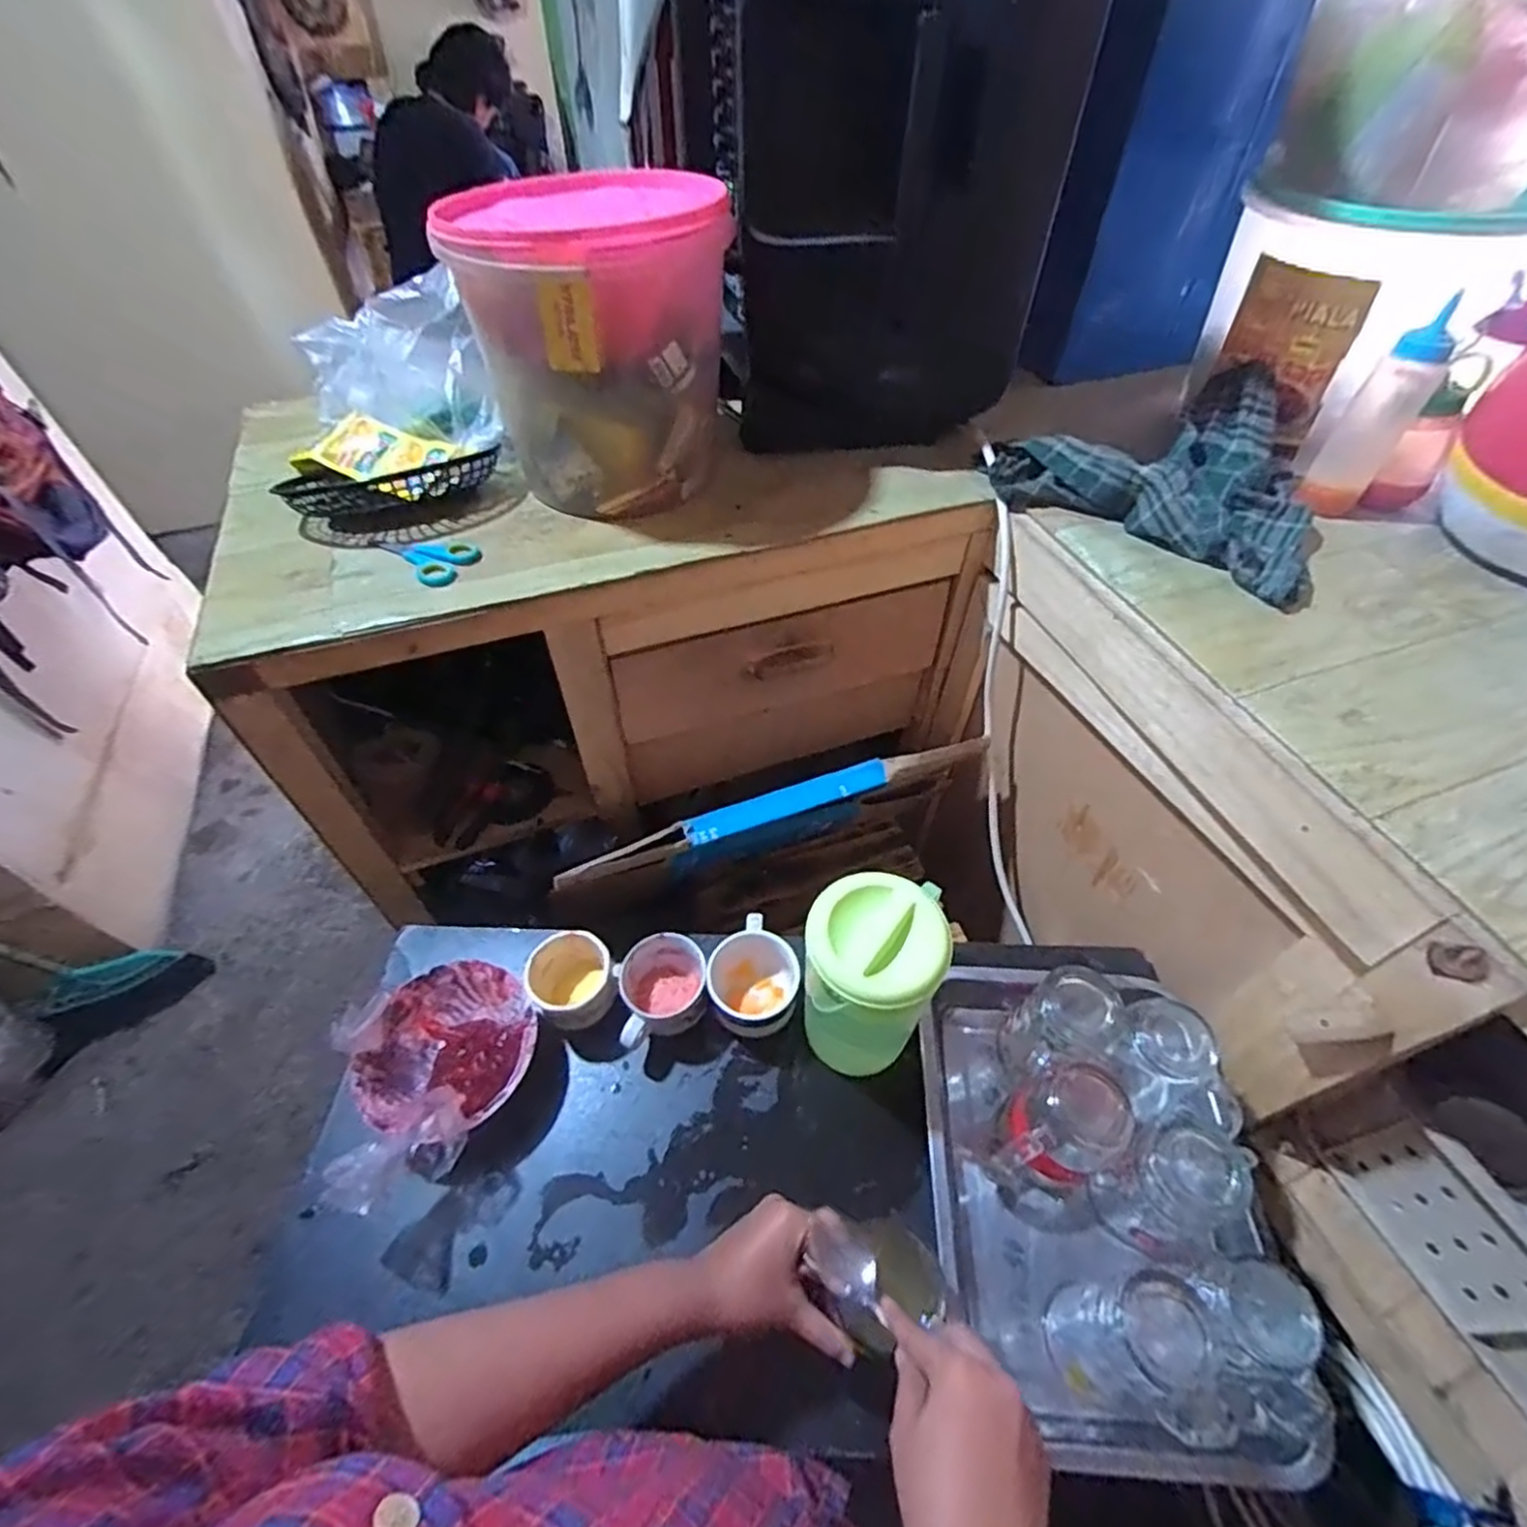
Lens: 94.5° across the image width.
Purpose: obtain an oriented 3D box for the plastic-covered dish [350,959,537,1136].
[{"bbox_3d":[-0.278,0.259,0.636,0.139,0.060,0.144,-1,51,1],"label":"plastic-covered dish"}]

